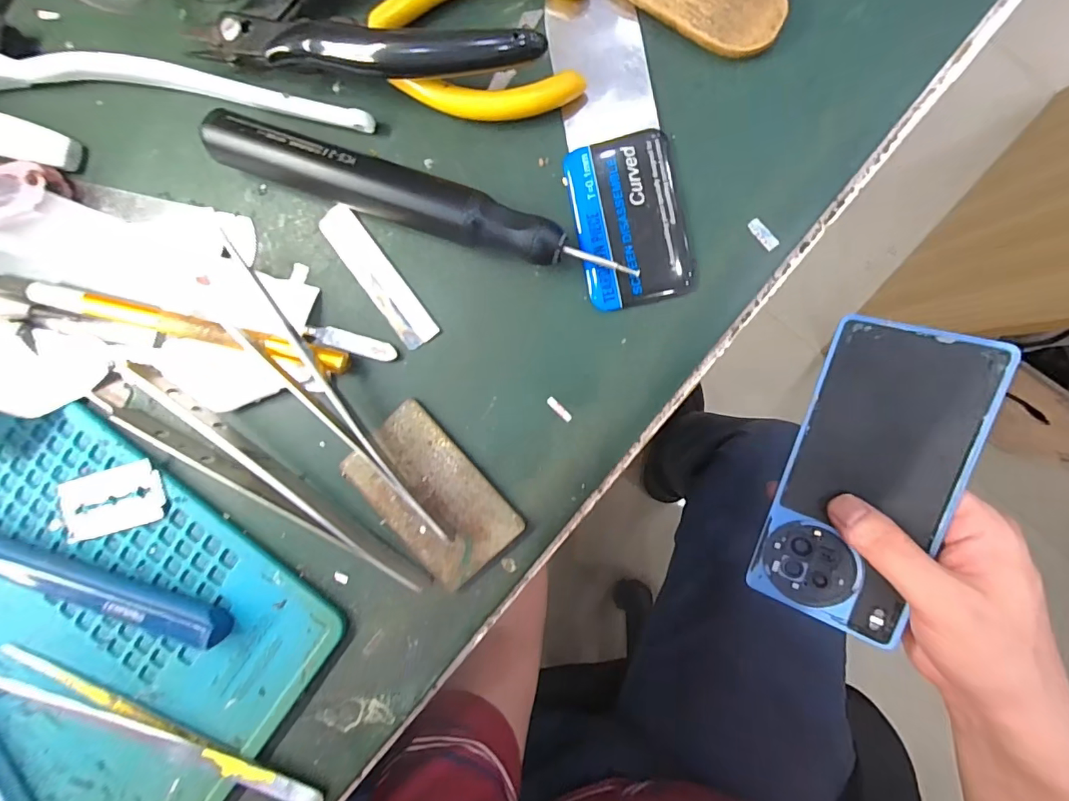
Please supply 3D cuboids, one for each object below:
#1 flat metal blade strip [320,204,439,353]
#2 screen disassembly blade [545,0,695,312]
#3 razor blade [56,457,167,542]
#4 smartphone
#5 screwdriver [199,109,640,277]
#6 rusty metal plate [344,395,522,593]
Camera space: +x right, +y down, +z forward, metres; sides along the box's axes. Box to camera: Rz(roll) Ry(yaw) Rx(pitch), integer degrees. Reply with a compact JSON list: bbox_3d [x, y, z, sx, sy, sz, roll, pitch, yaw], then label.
[{"bbox_3d":[-0.055,-0.044,0.166,0.013,0.004,0.056,-36,89,5],"label":"flat metal blade strip"},{"bbox_3d":[0.027,-0.083,0.156,0.035,0.004,0.102,-11,91,5],"label":"screen disassembly blade"},{"bbox_3d":[-0.157,0.038,0.177,0.041,0.004,0.023,-15,101,6],"label":"razor blade"},{"bbox_3d":[0.174,0.041,0.247,0.072,0.005,0.161,20,100,28],"label":"smartphone"},{"bbox_3d":[-0.039,-0.066,0.157,0.142,0.016,0.015,20,94,4],"label":"screwdriver"},{"bbox_3d":[-0.036,0.034,0.166,0.037,0.004,0.059,-43,87,5],"label":"rusty metal plate"}]

